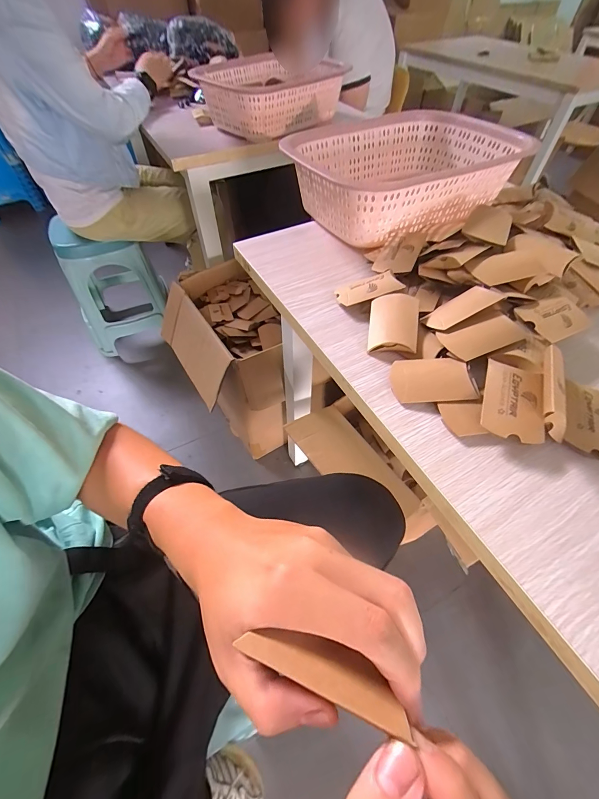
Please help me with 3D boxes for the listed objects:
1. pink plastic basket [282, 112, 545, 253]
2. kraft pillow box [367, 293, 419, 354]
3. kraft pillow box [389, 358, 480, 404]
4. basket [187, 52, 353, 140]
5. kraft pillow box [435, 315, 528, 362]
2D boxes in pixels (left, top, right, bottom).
[{"bbox_3d":[0.177,-0.387,0.579,0.364,0.102,0.290,-23,57,-16],"label":"pink plastic basket"},{"bbox_3d":[0.115,-0.092,0.409,0.056,0.017,0.084,1,62,19],"label":"kraft pillow box"},{"bbox_3d":[0.142,-0.022,0.362,0.080,0.018,0.057,2,54,1],"label":"kraft pillow box"},{"bbox_3d":[-0.096,-0.825,0.899,0.284,0.104,0.373,-33,60,-22],"label":"basket"},{"bbox_3d":[0.205,-0.069,0.370,0.082,0.017,0.044,-6,54,-5],"label":"kraft pillow box"}]

